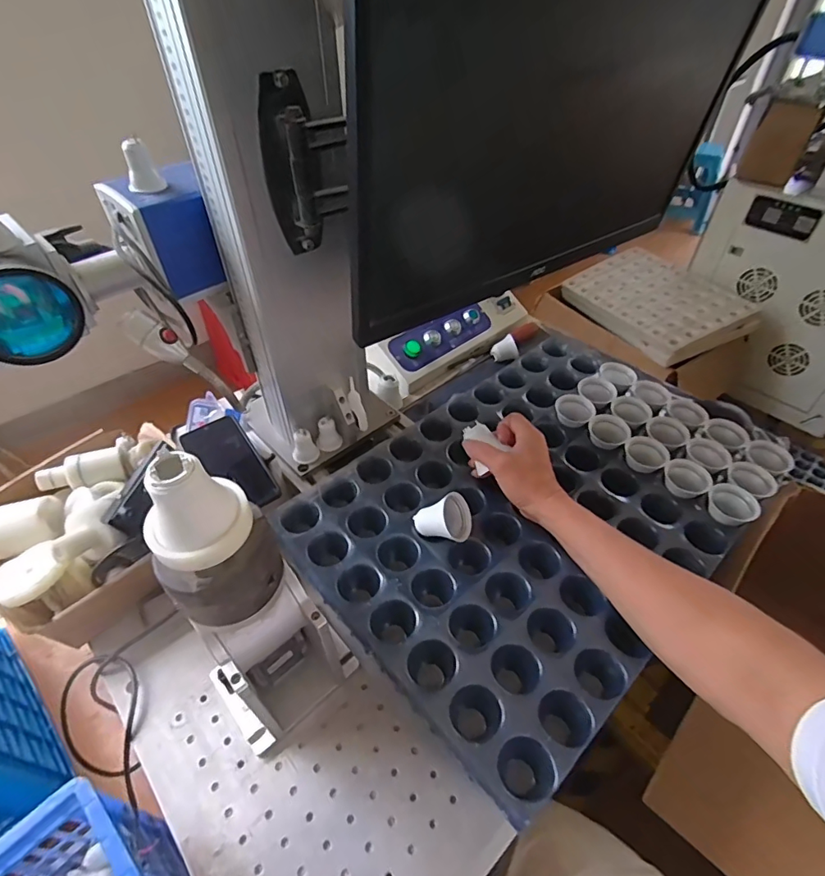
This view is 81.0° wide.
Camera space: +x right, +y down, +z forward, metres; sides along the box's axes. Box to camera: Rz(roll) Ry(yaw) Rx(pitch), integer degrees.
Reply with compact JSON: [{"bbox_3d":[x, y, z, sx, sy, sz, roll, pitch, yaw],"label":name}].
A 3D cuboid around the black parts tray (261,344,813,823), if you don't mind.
[{"bbox_3d":[0.155,0.068,0.588,0.548,0.043,0.385,-32,54,-28],"label":"black parts tray"}]

